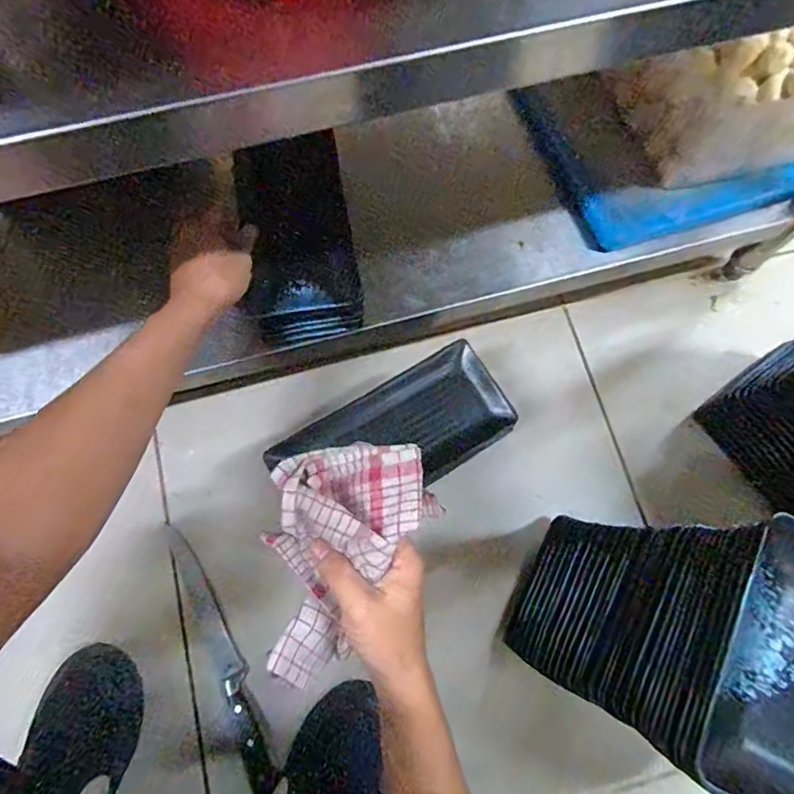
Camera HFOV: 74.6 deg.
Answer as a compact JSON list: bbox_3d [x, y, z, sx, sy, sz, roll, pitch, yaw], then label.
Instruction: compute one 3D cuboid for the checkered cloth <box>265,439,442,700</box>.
[{"bbox_3d":[-0.054,0.110,0.387,0.107,0.070,0.180,33,76,8],"label":"checkered cloth"}]

